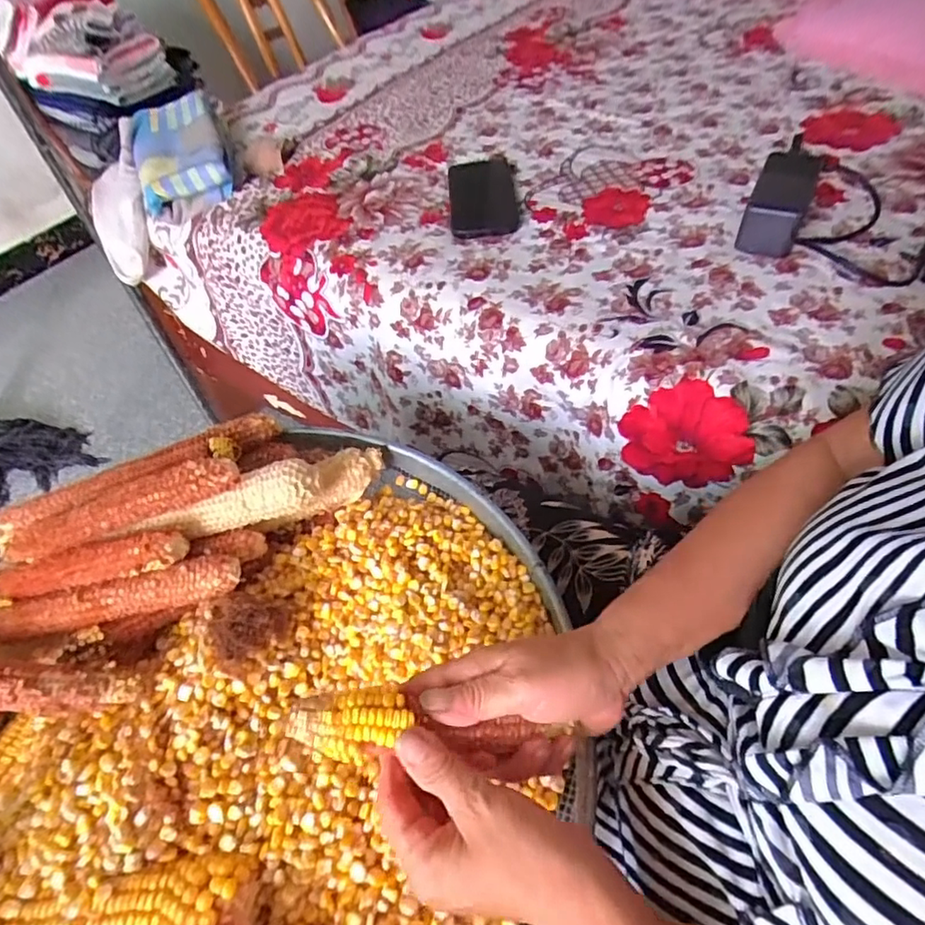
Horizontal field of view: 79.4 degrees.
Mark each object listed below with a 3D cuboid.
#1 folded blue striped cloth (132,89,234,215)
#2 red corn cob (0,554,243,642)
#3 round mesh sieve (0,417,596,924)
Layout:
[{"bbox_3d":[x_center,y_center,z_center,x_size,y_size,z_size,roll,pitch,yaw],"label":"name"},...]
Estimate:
[{"bbox_3d":[-0.397,-0.437,0.776,0.119,0.062,0.234,-19,52,-10],"label":"folded blue striped cloth"},{"bbox_3d":[-0.277,0.105,0.414,0.216,0.023,0.027,-14,51,-6],"label":"red corn cob"},{"bbox_3d":[-0.158,0.173,0.353,0.482,0.101,0.446,-3,51,3],"label":"round mesh sieve"}]

